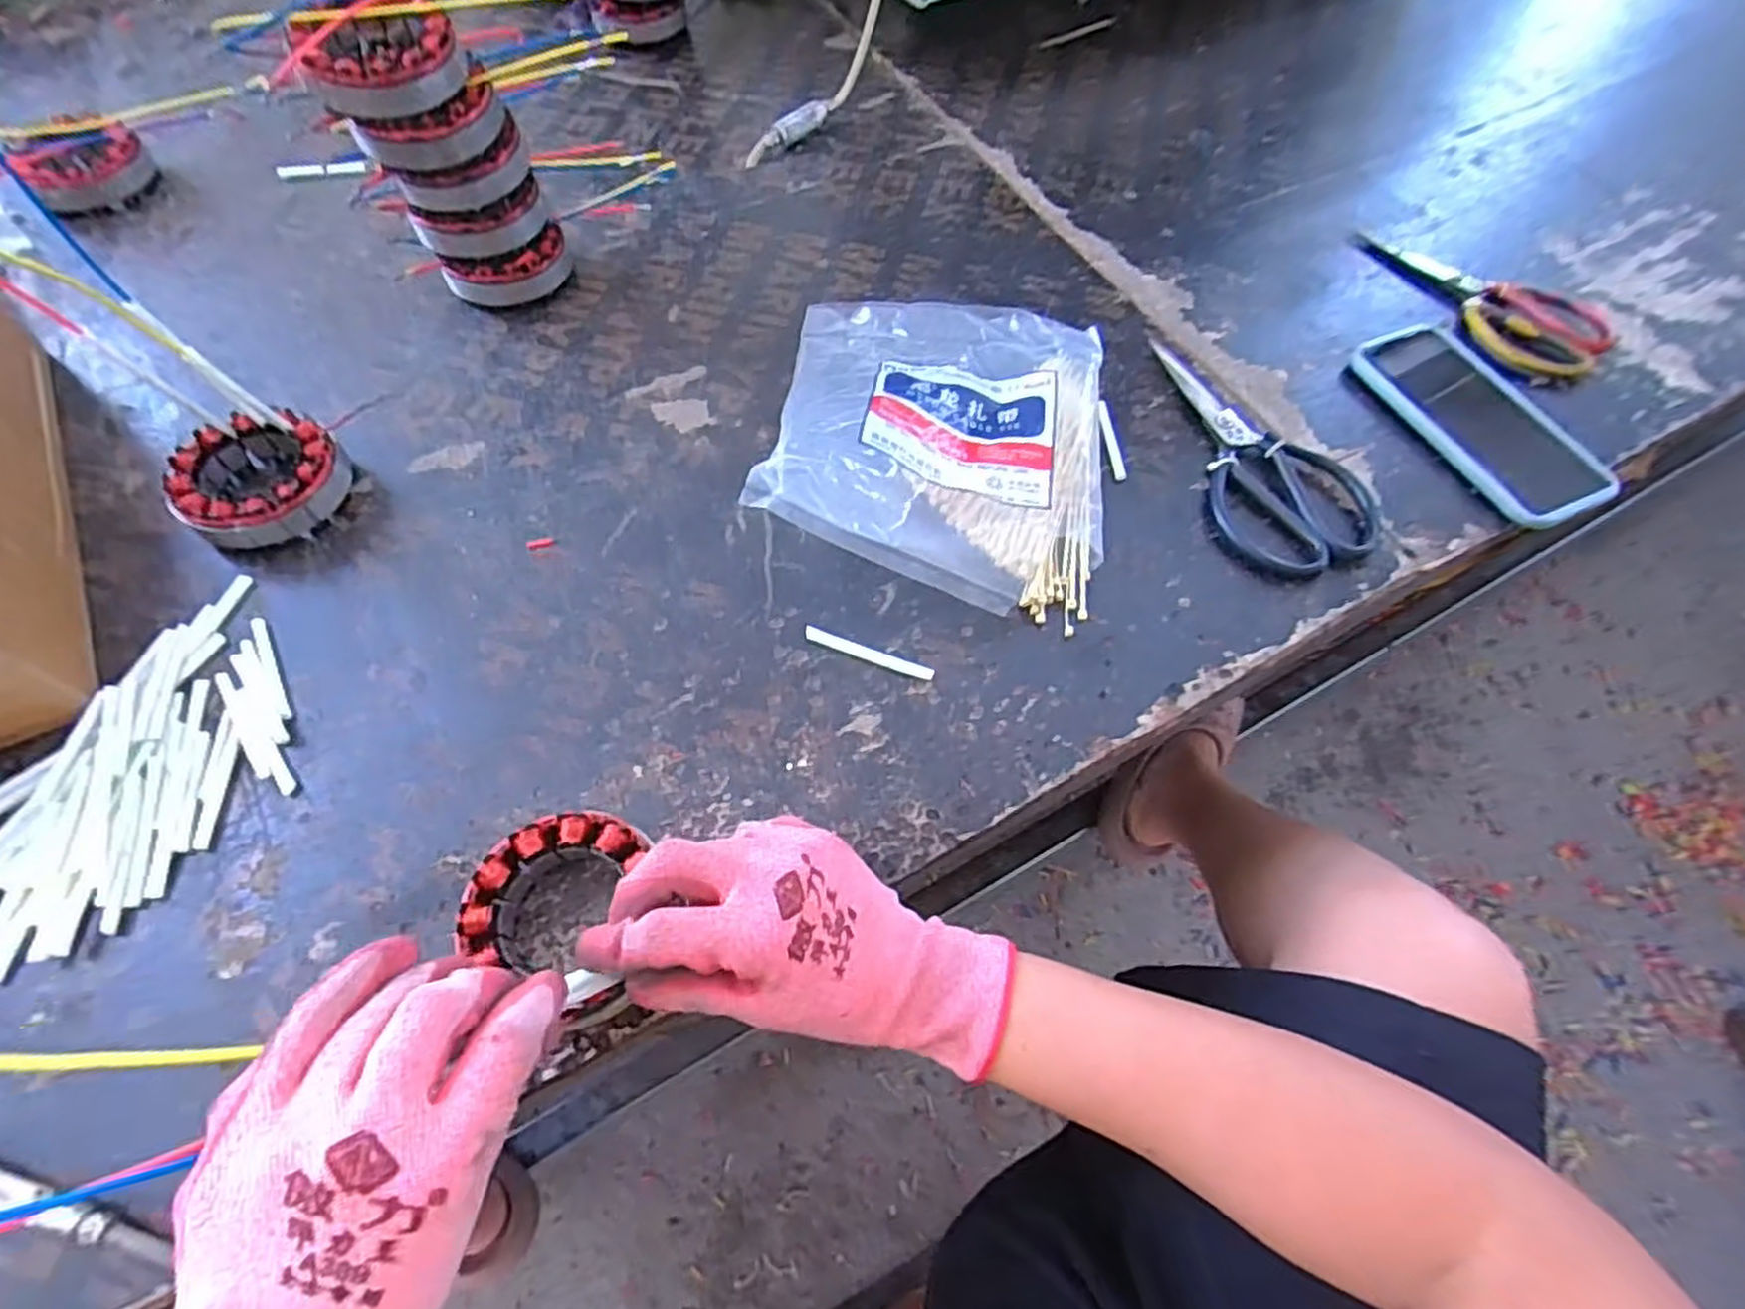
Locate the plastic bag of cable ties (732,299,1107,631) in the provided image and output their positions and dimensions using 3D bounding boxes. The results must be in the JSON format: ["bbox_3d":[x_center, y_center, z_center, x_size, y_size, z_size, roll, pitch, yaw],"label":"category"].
[{"bbox_3d":[0.046,-0.151,0.476,0.205,0.062,0.256,7,61,1],"label":"plastic bag of cable ties"}]

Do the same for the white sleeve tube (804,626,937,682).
[{"bbox_3d":[-0.002,-0.001,0.427,0.074,0.004,0.008,19,61,8],"label":"white sleeve tube"}]

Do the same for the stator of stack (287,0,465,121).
[{"bbox_3d":[-0.281,-0.342,0.442,0.083,0.037,0.073,-25,66,-14],"label":"stator of stack"}]

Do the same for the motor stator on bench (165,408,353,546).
[{"bbox_3d":[-0.352,-0.099,0.450,0.078,0.032,0.077,1,61,-2],"label":"motor stator on bench"}]

